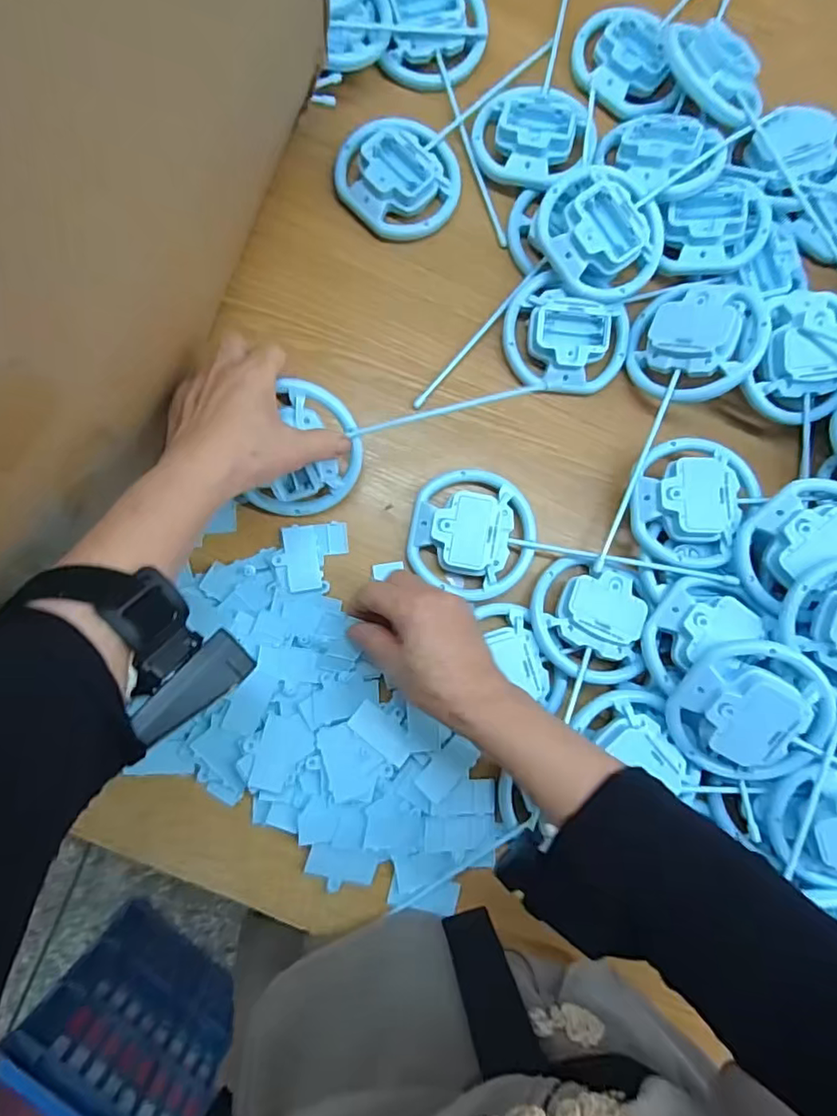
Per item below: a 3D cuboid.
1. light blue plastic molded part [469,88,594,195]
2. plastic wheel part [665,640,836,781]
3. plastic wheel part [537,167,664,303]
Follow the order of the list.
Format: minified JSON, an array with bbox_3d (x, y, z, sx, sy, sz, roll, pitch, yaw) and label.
[{"bbox_3d":[0.096,-0.356,0.486,0.092,0.033,0.091,-3,85,-4],"label":"light blue plastic molded part"},{"bbox_3d":[0.230,0.108,0.404,0.097,0.040,0.097,2,107,5],"label":"plastic wheel part"},{"bbox_3d":[0.148,-0.262,0.464,0.097,0.027,0.103,0,85,-4],"label":"plastic wheel part"}]

